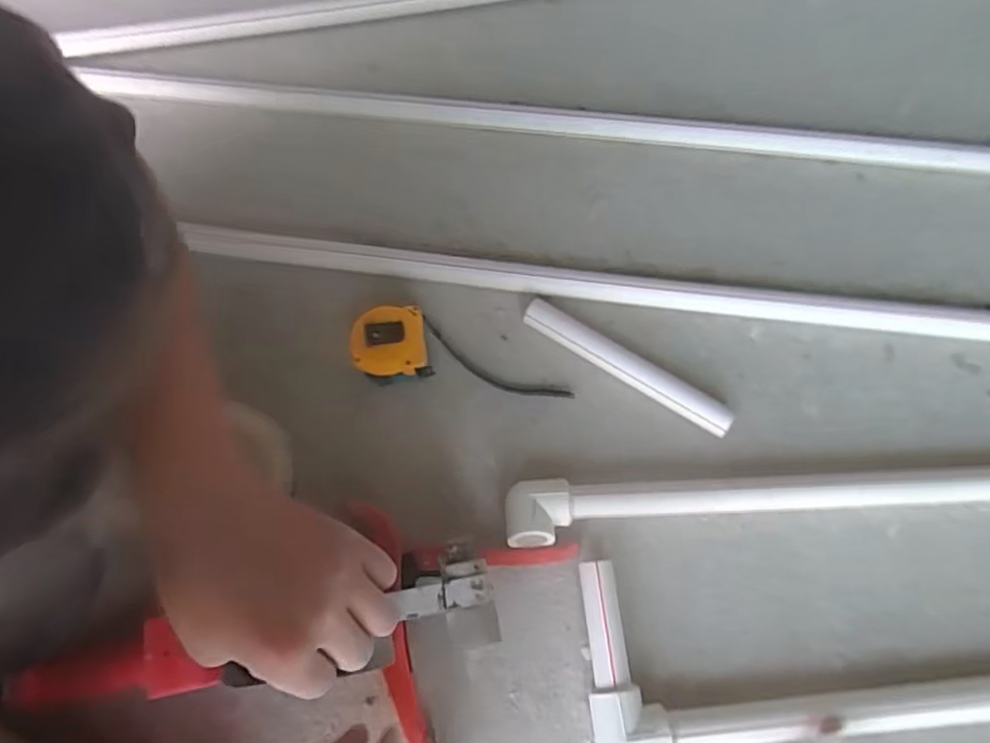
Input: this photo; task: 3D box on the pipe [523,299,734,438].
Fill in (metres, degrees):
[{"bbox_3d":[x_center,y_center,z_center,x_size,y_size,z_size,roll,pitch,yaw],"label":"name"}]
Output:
[{"bbox_3d":[0.112,-0.006,0.545,0.194,0.024,0.025,33,74,13],"label":"pipe"}]

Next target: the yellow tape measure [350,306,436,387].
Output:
[{"bbox_3d":[-0.090,-0.022,0.550,0.066,0.039,0.064,-13,70,-3],"label":"yellow tape measure"}]

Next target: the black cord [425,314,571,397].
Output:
[{"bbox_3d":[-0.002,-0.004,0.553,0.148,0.014,0.025,27,73,11],"label":"black cord"}]

